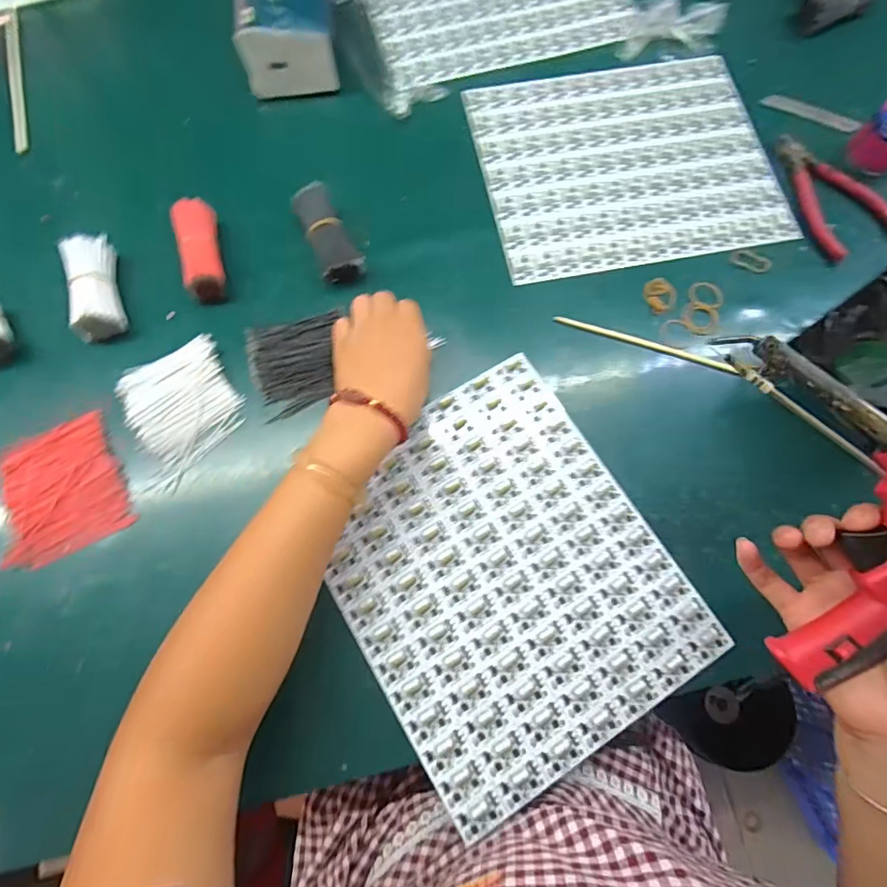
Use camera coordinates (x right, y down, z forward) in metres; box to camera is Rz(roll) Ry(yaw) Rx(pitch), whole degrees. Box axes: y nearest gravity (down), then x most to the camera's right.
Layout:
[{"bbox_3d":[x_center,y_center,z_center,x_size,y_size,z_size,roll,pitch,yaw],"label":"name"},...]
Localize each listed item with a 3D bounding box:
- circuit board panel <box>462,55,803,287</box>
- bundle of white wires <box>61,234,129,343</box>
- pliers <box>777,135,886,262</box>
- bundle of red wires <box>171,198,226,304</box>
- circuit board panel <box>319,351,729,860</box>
[{"bbox_3d":[0.188,-0.293,0.509,0.291,0.009,0.240,-10,75,-4],"label":"circuit board panel"},{"bbox_3d":[-0.312,-0.140,0.438,0.036,0.031,0.087,-11,75,-5],"label":"bundle of white wires"},{"bbox_3d":[0.389,-0.259,0.497,0.085,0.017,0.146,-22,76,-8],"label":"pliers"},{"bbox_3d":[-0.227,-0.178,0.458,0.040,0.034,0.095,-12,75,-5],"label":"bundle of red wires"},{"bbox_3d":[0.044,0.098,0.392,0.242,0.008,0.283,-30,78,-9],"label":"circuit board panel"}]

